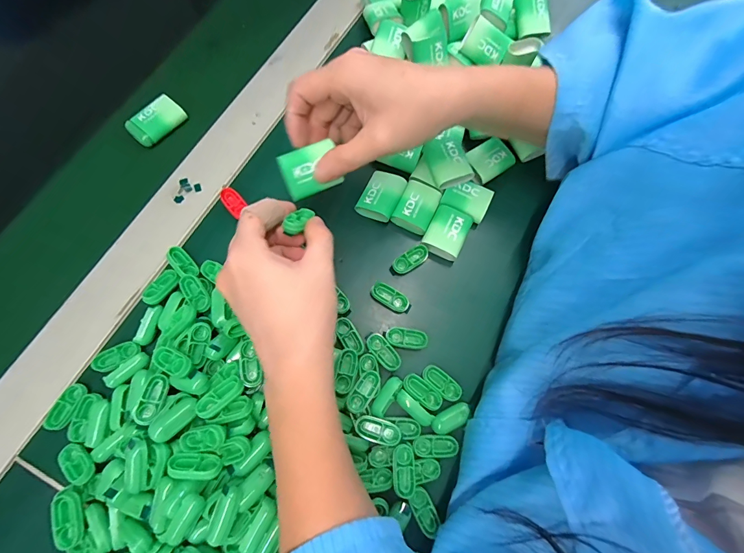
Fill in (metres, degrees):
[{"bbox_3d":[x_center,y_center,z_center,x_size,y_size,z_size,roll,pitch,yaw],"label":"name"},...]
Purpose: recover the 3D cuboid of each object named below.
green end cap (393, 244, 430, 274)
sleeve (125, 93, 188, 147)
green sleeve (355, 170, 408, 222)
[{"bbox_3d":[0.035,-0.015,0.320,0.035,0.007,0.015,-34,78,-11],"label":"green end cap"},{"bbox_3d":[-0.209,-0.151,0.348,0.052,0.012,0.033,-43,80,-13],"label":"sleeve"},{"bbox_3d":[0.009,-0.073,0.331,0.033,0.017,0.042,26,74,5],"label":"green sleeve"}]

